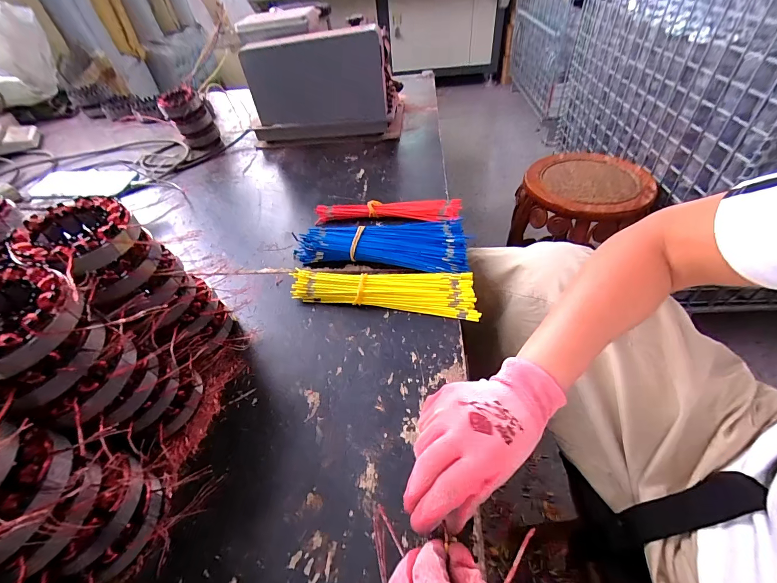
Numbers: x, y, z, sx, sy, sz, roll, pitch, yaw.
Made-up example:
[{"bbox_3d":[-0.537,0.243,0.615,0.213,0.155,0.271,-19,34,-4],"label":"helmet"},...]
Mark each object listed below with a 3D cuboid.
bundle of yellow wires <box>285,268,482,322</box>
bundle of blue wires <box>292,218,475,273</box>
[{"bbox_3d":[-0.006,-0.006,0.461,0.241,0.023,0.065,6,48,12],"label":"bundle of yellow wires"},{"bbox_3d":[-0.009,-0.074,0.517,0.248,0.035,0.094,6,47,11],"label":"bundle of blue wires"}]

